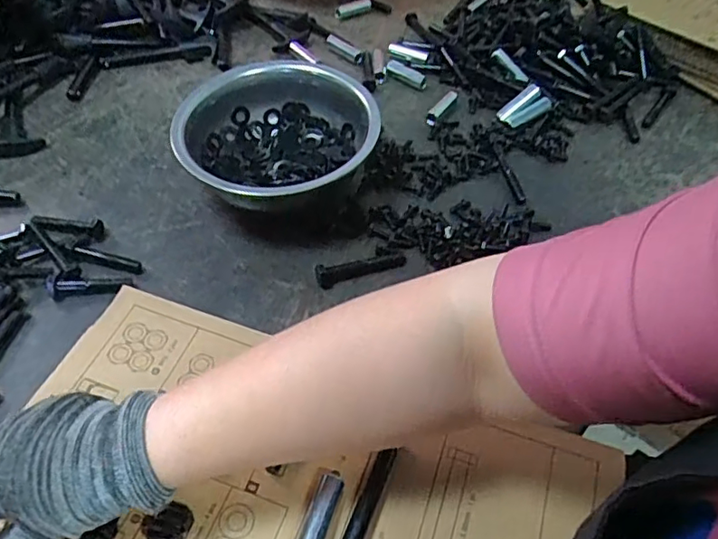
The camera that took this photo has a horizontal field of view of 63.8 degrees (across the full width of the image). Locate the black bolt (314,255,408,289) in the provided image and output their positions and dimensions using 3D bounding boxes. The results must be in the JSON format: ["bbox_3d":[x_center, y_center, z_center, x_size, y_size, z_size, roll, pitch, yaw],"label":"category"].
[{"bbox_3d":[0.002,-0.001,0.471,0.075,0.012,0.015,-14,52,-14],"label":"black bolt"}]

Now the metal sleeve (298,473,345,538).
[{"bbox_3d":[-0.023,0.146,0.337,0.015,0.014,0.049,17,51,11],"label":"metal sleeve"}]

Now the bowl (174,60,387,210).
[{"bbox_3d":[-0.069,-0.105,0.513,0.160,0.074,0.166,2,50,-2],"label":"bowl"}]

